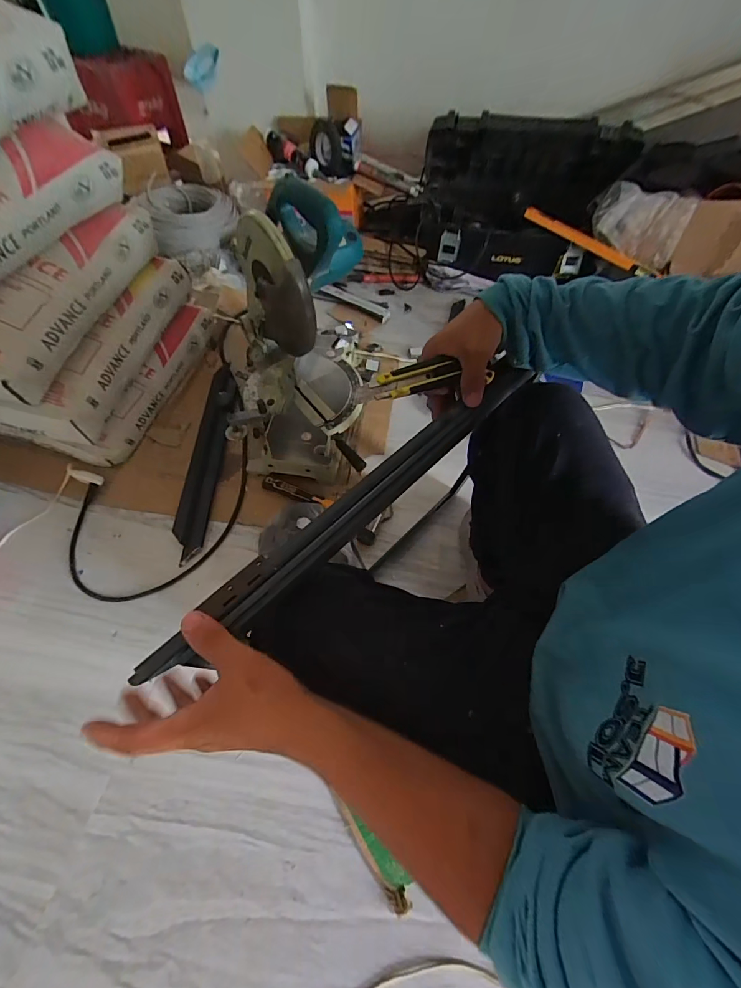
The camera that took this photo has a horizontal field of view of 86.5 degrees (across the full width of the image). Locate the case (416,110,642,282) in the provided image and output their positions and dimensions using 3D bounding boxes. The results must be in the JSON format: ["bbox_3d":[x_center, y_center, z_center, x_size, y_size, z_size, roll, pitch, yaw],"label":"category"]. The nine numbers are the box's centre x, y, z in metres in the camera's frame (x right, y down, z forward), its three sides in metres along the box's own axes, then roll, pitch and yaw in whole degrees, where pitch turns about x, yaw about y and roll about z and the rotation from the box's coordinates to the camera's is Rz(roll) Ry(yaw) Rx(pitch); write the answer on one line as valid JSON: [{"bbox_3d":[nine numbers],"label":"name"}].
[{"bbox_3d":[0.476,-0.946,1.272,0.628,0.356,0.312,10,59,5],"label":"case"}]

